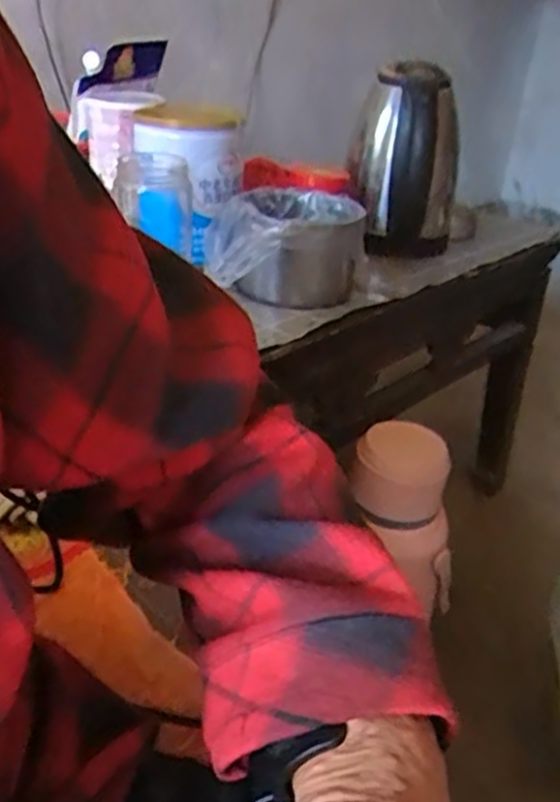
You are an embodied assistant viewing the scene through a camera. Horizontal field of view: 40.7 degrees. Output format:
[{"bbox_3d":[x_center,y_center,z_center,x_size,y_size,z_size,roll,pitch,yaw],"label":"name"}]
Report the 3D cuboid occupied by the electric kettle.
[{"bbox_3d":[0.163,-0.300,0.973,0.138,0.215,0.140,8,29,7],"label":"electric kettle"}]

